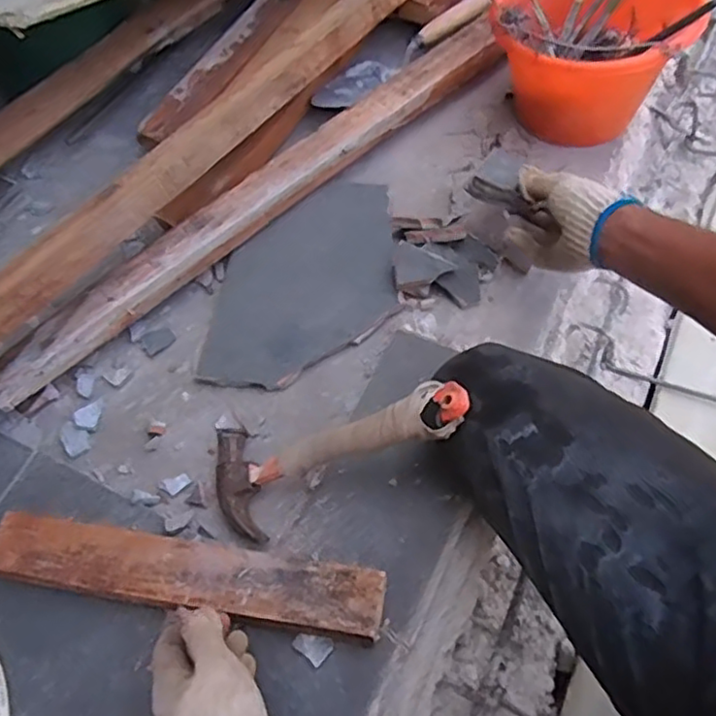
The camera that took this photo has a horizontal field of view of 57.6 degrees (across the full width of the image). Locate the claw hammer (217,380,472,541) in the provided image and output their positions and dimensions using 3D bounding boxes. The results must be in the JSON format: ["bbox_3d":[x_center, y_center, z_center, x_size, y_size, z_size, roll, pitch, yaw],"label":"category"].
[{"bbox_3d":[-0.023,0.087,0.626,0.285,0.031,0.114,-23,58,28],"label":"claw hammer"}]

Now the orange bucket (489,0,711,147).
[{"bbox_3d":[0.290,-0.396,0.845,0.230,0.166,0.230,-3,61,5],"label":"orange bucket"}]

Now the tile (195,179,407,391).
[{"bbox_3d":[-0.066,-0.086,0.796,0.302,0.019,0.195,-38,70,-7],"label":"tile"}]

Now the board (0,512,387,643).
[{"bbox_3d":[-0.164,0.199,0.601,0.372,0.015,0.060,7,63,9],"label":"board"}]

